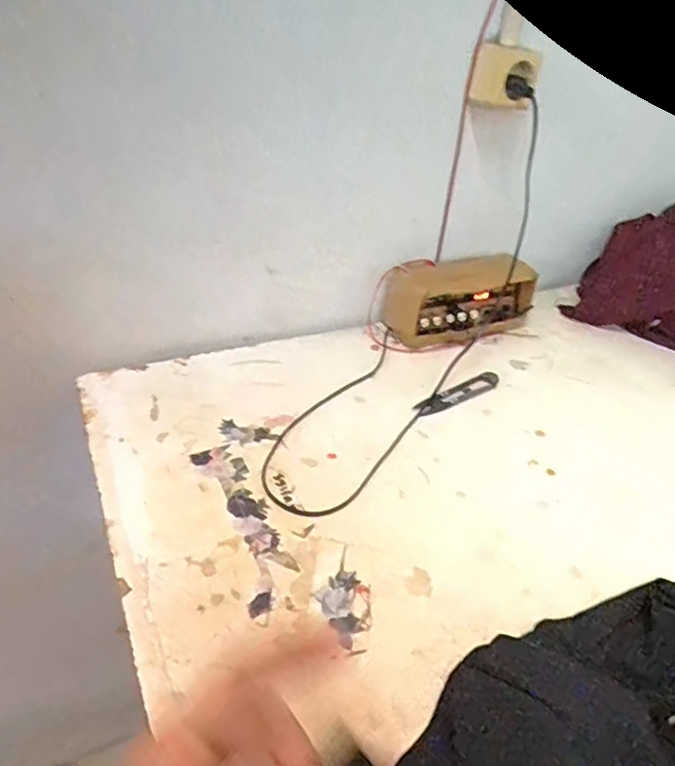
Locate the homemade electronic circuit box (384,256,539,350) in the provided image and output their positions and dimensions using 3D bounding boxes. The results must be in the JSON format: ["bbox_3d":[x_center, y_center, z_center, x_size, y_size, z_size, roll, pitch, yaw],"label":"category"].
[{"bbox_3d":[0.157,-0.110,0.763,0.179,0.079,0.081,-14,39,-23],"label":"homemade electronic circuit box"}]

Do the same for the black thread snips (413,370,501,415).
[{"bbox_3d":[0.133,0.011,0.658,0.115,0.008,0.021,-21,43,-30],"label":"black thread snips"}]

